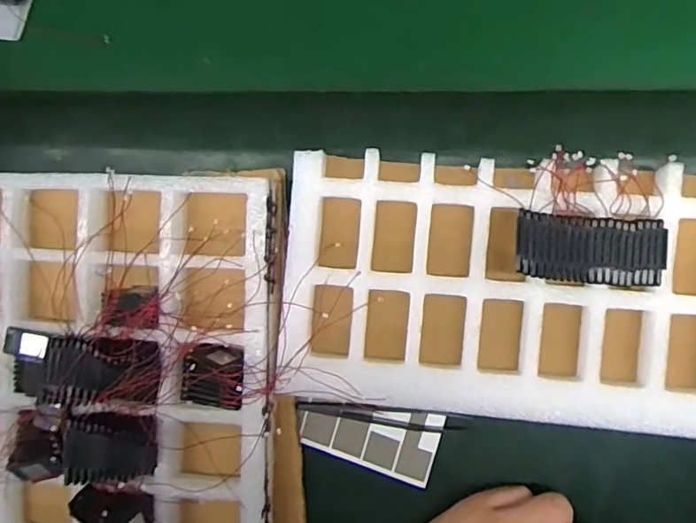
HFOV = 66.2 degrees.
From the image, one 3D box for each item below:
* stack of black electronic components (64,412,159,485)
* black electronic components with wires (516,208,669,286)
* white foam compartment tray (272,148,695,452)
[{"bbox_3d":[-0.148,0.116,0.334,0.053,0.020,0.041,-8,87,8],"label":"stack of black electronic components"},{"bbox_3d":[0.135,-0.007,0.304,0.077,0.025,0.036,5,89,9],"label":"black electronic components with wires"},{"bbox_3d":[0.142,0.022,0.313,0.370,0.040,0.159,5,89,9],"label":"white foam compartment tray"}]

